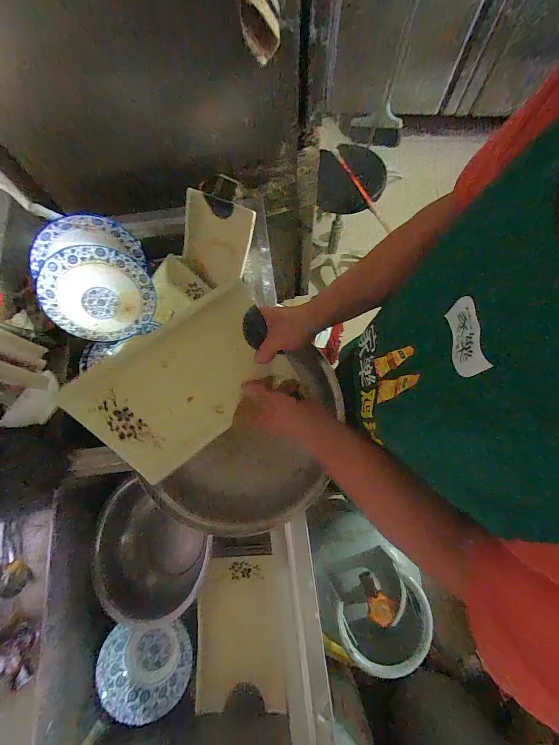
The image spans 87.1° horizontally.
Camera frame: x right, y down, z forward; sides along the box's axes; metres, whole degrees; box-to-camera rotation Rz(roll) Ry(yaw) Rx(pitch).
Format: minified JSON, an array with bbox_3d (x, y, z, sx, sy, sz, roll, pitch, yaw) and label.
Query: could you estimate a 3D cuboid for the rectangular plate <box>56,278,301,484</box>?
[{"bbox_3d":[-0.128,0.019,0.425,0.276,0.032,0.181,-36,117,-8],"label":"rectangular plate"}]

